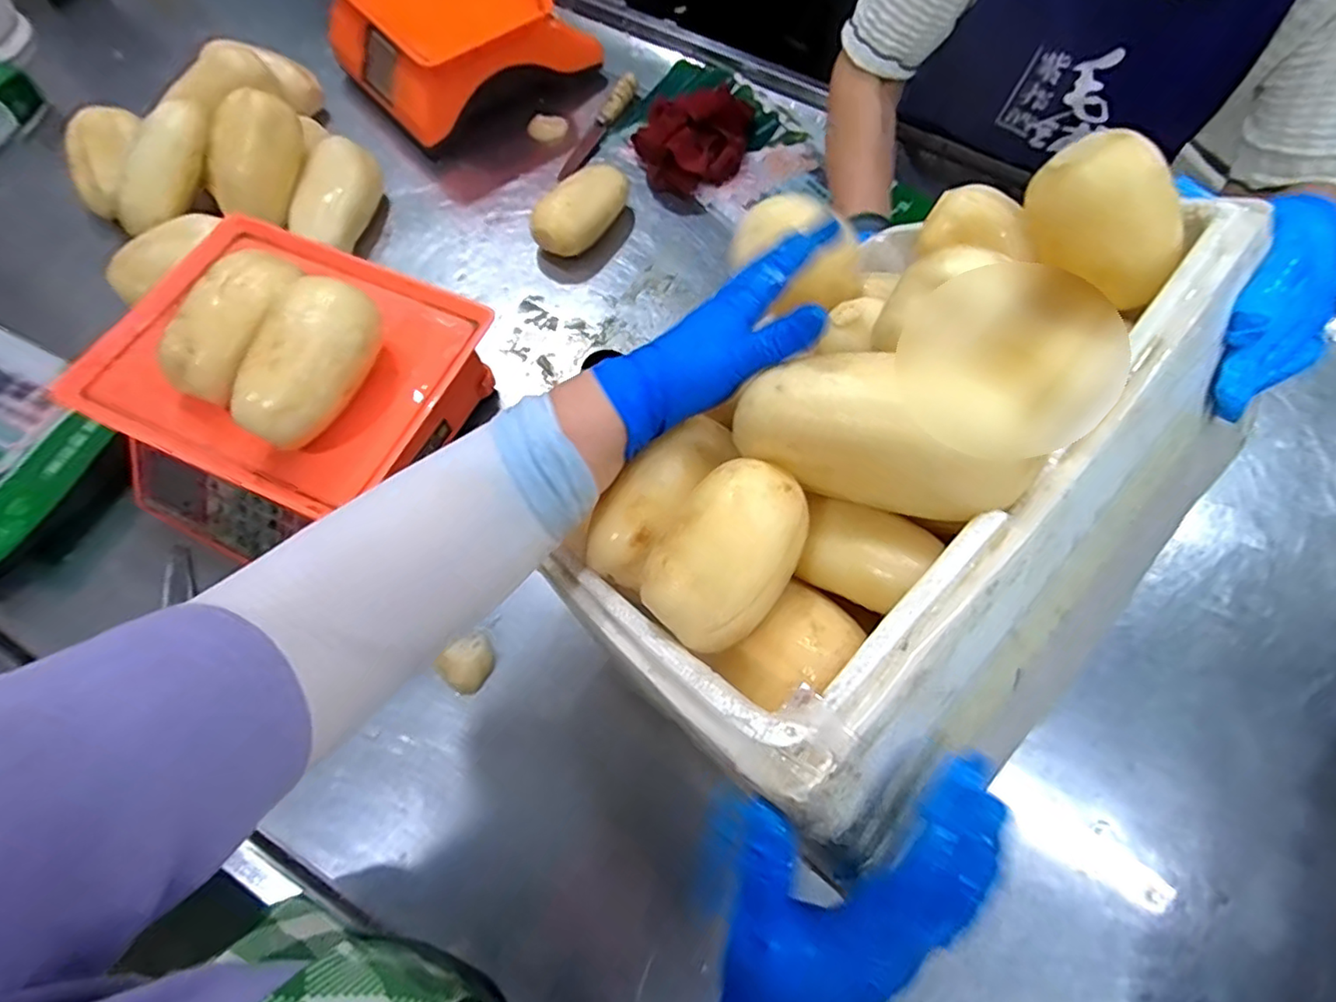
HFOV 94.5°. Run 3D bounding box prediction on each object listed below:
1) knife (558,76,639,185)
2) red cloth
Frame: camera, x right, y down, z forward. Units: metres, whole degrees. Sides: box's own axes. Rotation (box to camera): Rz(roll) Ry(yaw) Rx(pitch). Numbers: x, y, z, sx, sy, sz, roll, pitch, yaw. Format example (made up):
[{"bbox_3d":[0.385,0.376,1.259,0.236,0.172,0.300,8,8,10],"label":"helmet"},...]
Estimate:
[{"bbox_3d":[-0.092,-0.517,0.850,0.025,0.020,0.205,24,68,9],"label":"knife"},{"bbox_3d":[0.031,-0.470,0.813,0.151,0.067,0.148,7,66,2],"label":"red cloth"}]

